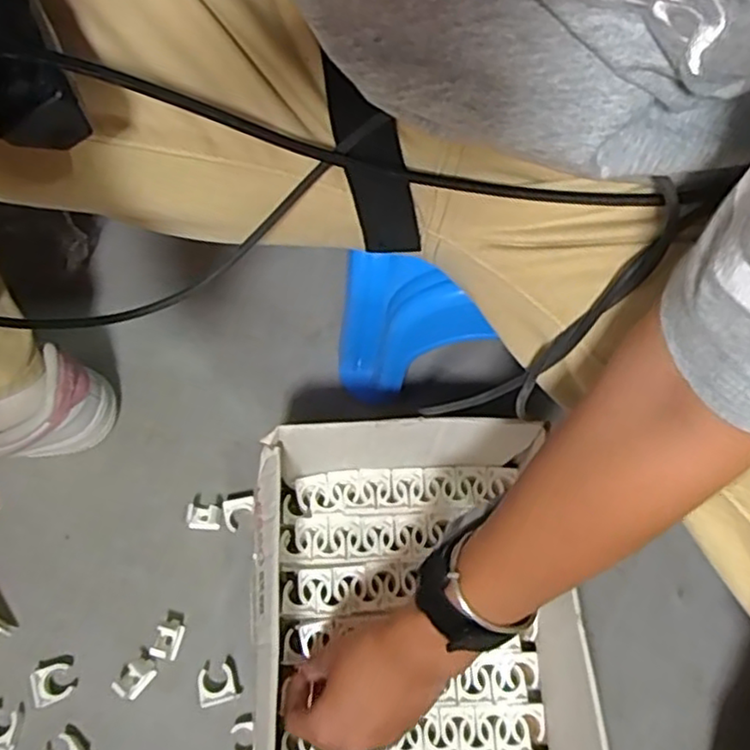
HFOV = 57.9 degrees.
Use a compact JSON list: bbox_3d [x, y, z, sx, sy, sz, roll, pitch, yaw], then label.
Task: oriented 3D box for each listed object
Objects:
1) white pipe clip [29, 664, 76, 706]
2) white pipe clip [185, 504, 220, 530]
[{"bbox_3d":[-0.244,0.233,0.511,0.026,0.010,0.026,-18,68,-8],"label":"white pipe clip"},{"bbox_3d":[-0.146,0.119,0.567,0.030,0.019,0.019,3,67,1],"label":"white pipe clip"}]

